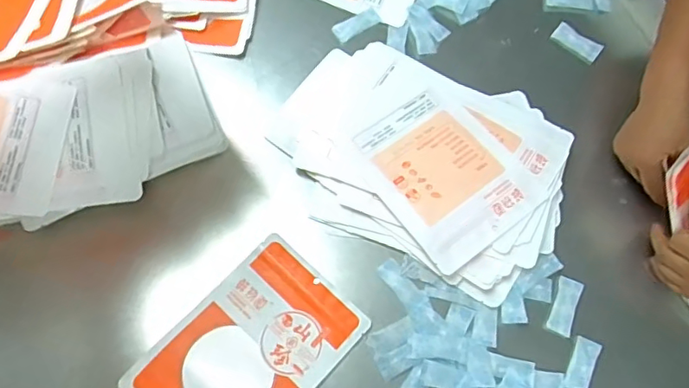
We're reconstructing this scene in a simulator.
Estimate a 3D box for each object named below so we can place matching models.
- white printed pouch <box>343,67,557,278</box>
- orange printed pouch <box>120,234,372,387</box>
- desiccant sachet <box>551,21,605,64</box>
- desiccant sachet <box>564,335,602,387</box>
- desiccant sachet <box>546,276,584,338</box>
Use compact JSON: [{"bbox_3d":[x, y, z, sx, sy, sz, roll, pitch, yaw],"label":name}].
[{"bbox_3d":[0.114,-0.038,0.662,0.168,0.014,0.229,-37,70,-14],"label":"white printed pouch"},{"bbox_3d":[-0.109,0.179,0.608,0.164,0.008,0.237,42,72,13],"label":"orange printed pouch"},{"bbox_3d":[0.328,-0.213,0.752,0.068,0.006,0.036,40,76,15],"label":"desiccant sachet"},{"bbox_3d":[0.276,0.201,0.618,0.026,0.008,0.069,20,68,19],"label":"desiccant sachet"},{"bbox_3d":[0.265,0.135,0.642,0.027,0.008,0.068,19,74,16],"label":"desiccant sachet"}]

